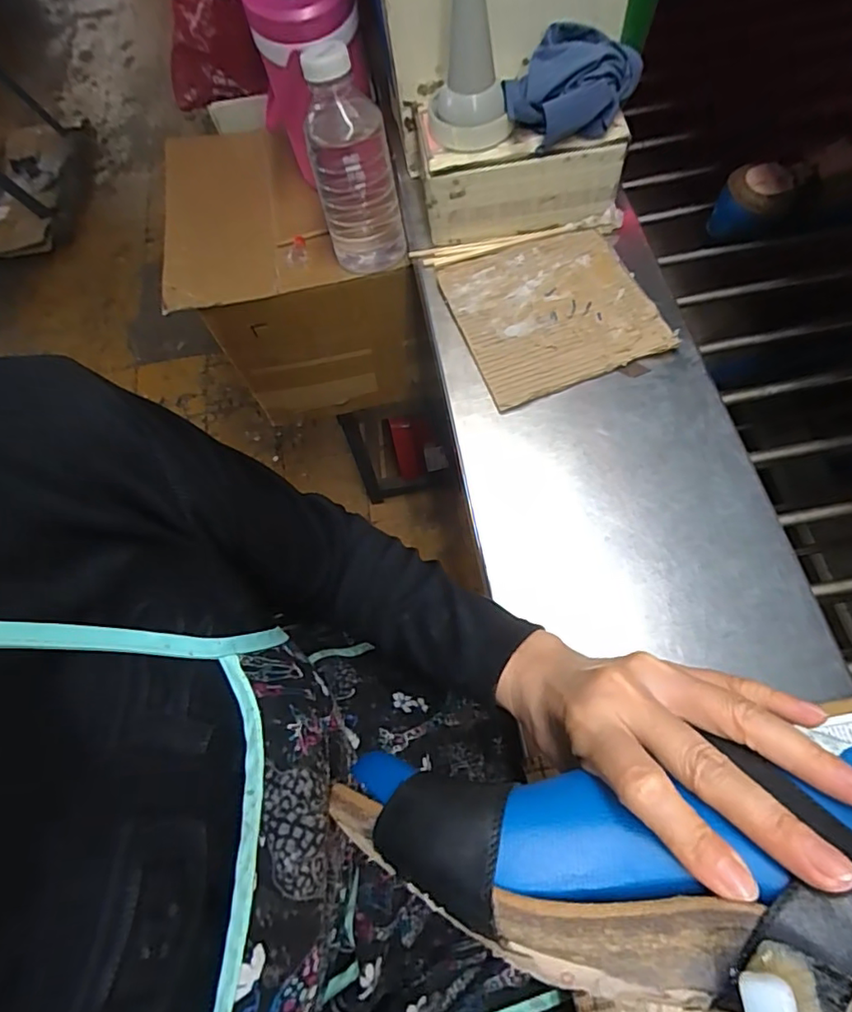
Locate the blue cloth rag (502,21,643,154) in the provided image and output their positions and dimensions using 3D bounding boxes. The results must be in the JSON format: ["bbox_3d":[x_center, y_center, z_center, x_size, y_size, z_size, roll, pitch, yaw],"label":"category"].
[{"bbox_3d":[0.132,-0.385,0.514,0.100,0.049,0.111,35,74,19],"label":"blue cloth rag"}]

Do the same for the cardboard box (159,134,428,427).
[{"bbox_3d":[-0.186,-0.362,0.884,0.314,0.305,0.341,-12,65,1],"label":"cardboard box"}]

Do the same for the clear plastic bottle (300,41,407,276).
[{"bbox_3d":[-0.081,-0.373,0.641,0.090,0.220,0.076,-13,65,1],"label":"clear plastic bottle"}]

